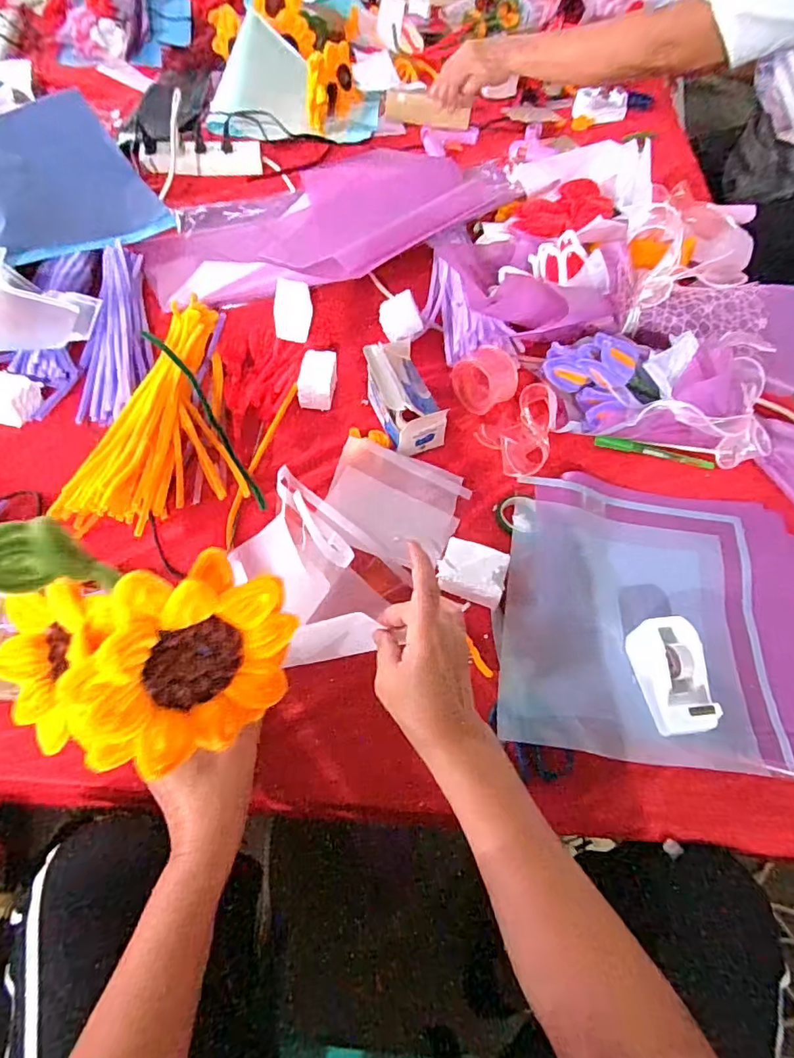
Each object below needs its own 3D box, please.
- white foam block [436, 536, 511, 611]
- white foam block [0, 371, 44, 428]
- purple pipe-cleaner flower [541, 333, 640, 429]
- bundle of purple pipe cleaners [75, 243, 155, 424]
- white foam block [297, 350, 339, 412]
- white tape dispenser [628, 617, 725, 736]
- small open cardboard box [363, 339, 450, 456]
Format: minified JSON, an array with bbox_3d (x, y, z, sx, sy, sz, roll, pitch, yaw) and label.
[{"bbox_3d":[0.077,0.045,0.532,0.066,0.031,0.053,14,60,5],"label":"white foam block"},{"bbox_3d":[-0.463,-0.153,0.612,0.073,0.042,0.054,10,60,2],"label":"white foam block"},{"bbox_3d":[0.226,-0.174,0.609,0.114,0.082,0.079,22,61,9],"label":"purple pipe-cleaner flower"},{"bbox_3d":[-0.356,-0.259,0.674,0.084,0.037,0.301,-3,61,-5],"label":"bundle of purple pipe cleaners"},{"bbox_3d":[-0.098,-0.182,0.649,0.042,0.046,0.070,7,60,1],"label":"white foam block"},{"bbox_3d":[0.261,0.137,0.492,0.053,0.044,0.104,-1,60,-4],"label":"white tape dispenser"},{"bbox_3d":[0.007,-0.161,0.612,0.068,0.074,0.120,-21,64,-15],"label":"small open cardboard box"}]

